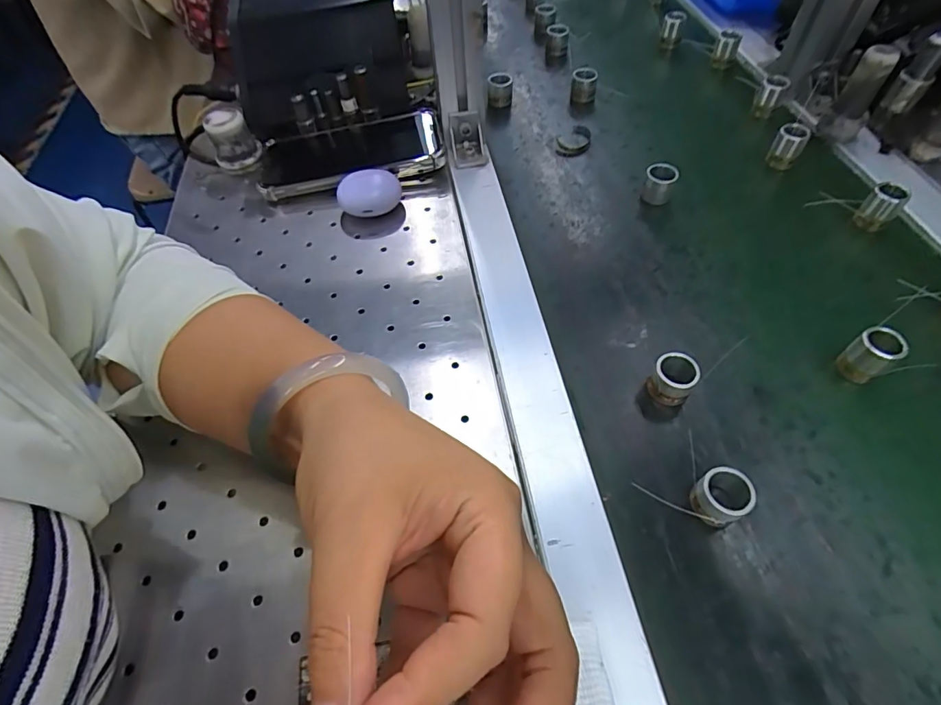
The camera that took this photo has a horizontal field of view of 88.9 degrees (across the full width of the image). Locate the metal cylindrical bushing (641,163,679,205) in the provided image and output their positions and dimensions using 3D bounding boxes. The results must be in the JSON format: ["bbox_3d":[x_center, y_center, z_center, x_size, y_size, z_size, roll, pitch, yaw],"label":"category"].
[{"bbox_3d":[0.155,-0.139,0.392,0.023,0.025,0.023,-1,56,2],"label":"metal cylindrical bushing"}]

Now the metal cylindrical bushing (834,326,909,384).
[{"bbox_3d":[0.243,0.002,0.292,0.016,0.036,0.021,-24,59,-13],"label":"metal cylindrical bushing"}]

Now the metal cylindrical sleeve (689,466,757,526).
[{"bbox_3d":[0.131,0.077,0.252,0.030,0.025,0.024,-33,61,-18],"label":"metal cylindrical sleeve"}]

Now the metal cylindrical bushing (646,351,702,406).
[{"bbox_3d":[0.124,0.017,0.294,0.024,0.025,0.024,-1,56,2],"label":"metal cylindrical bushing"}]

